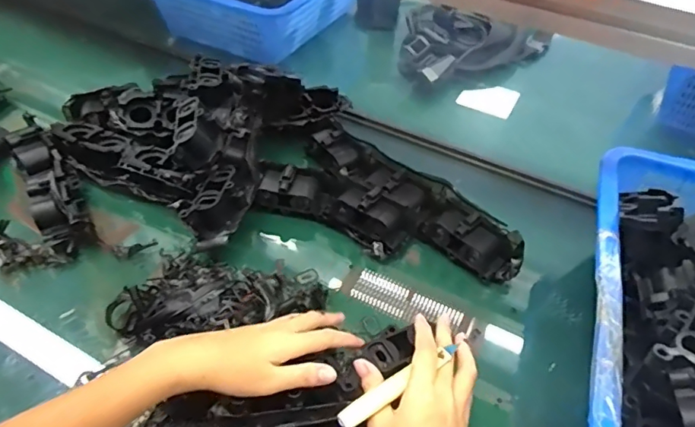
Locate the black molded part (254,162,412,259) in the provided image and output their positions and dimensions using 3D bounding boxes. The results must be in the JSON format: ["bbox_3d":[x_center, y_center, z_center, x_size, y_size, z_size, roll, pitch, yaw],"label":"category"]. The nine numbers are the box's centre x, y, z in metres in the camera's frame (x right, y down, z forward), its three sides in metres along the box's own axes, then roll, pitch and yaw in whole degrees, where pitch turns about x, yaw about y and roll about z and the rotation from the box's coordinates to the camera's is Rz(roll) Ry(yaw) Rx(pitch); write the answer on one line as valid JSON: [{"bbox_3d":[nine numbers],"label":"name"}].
[{"bbox_3d":[-0.017,-0.010,0.594,0.190,0.051,0.062,20,47,14],"label":"black molded part"}]

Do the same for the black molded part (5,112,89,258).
[{"bbox_3d":[-0.352,-0.037,0.590,0.052,0.053,0.202,-24,52,-26],"label":"black molded part"}]

